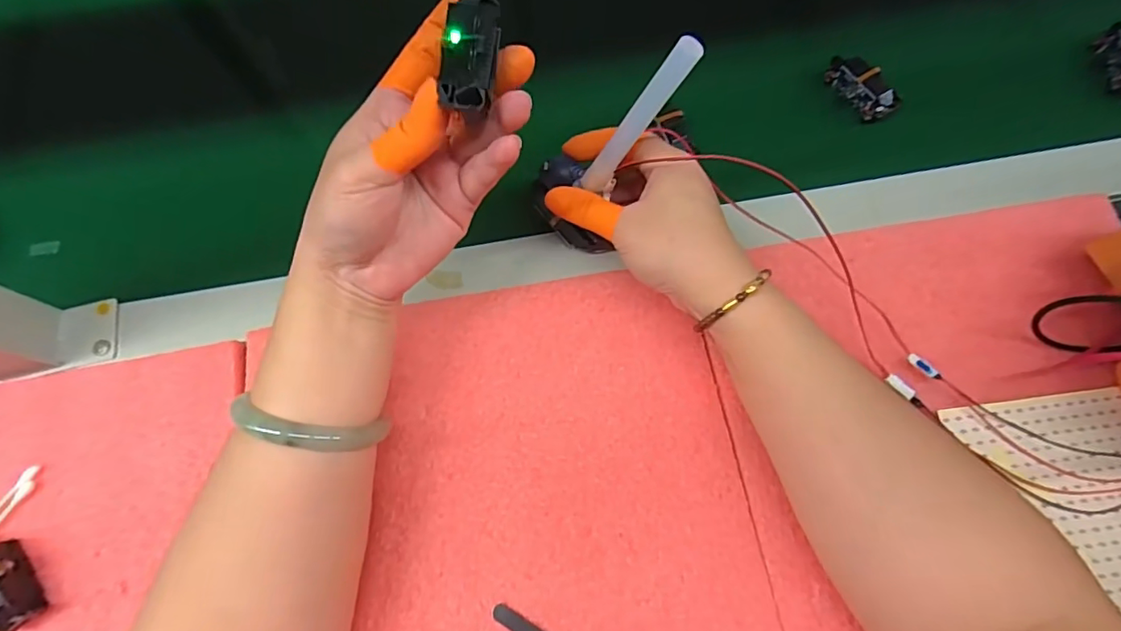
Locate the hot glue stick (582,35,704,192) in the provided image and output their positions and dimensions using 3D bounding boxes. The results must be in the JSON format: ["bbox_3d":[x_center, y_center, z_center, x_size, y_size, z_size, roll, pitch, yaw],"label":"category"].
[{"bbox_3d":[0.036,-0.092,0.261,0.010,0.098,0.009,-4,69,-25],"label":"hot glue stick"}]

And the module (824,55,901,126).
[{"bbox_3d":[0.211,-0.160,0.376,0.018,0.023,0.055,-30,73,-9],"label":"module"}]

